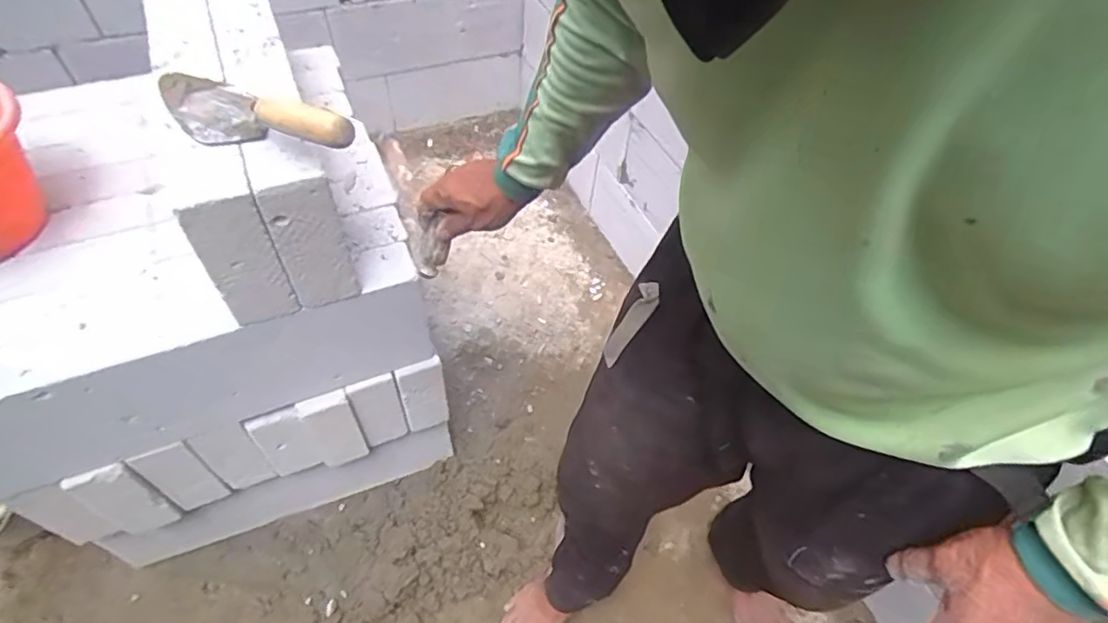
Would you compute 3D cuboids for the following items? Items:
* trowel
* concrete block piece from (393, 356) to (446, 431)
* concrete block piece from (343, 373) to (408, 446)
[{"bbox_3d":[-0.325,-0.207,0.655,0.312,0.056,0.077,20,54,31],"label":"trowel"},{"bbox_3d":[-0.213,0.140,1.005,0.073,0.184,0.020,-24,58,-18],"label":"concrete block piece"},{"bbox_3d":[-0.290,0.165,1.021,0.073,0.182,0.025,-26,58,-20],"label":"concrete block piece"}]

